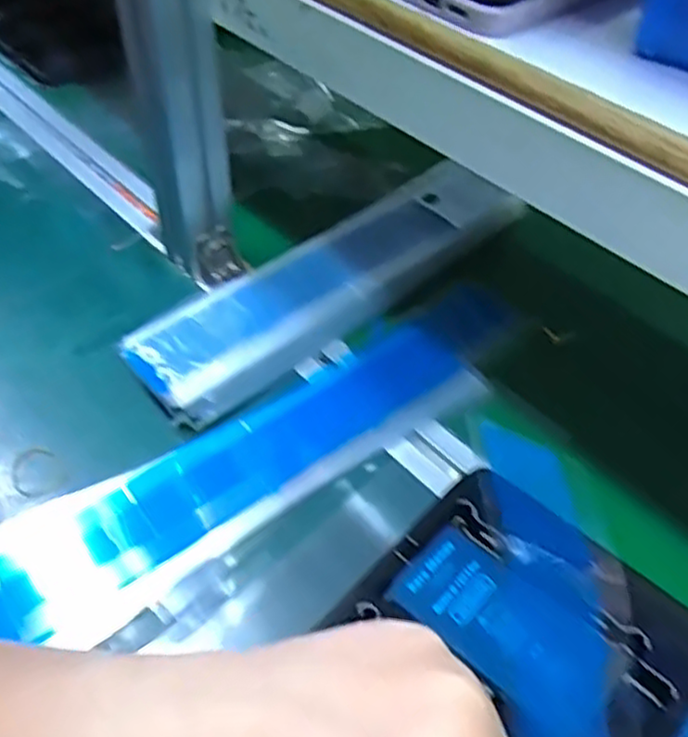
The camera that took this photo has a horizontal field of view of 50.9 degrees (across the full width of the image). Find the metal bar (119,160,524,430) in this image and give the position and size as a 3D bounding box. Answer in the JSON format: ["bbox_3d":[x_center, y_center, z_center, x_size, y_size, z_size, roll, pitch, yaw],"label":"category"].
[{"bbox_3d":[-0.002,-0.068,0.514,0.312,0.017,0.076,-34,75,-27],"label":"metal bar"}]

